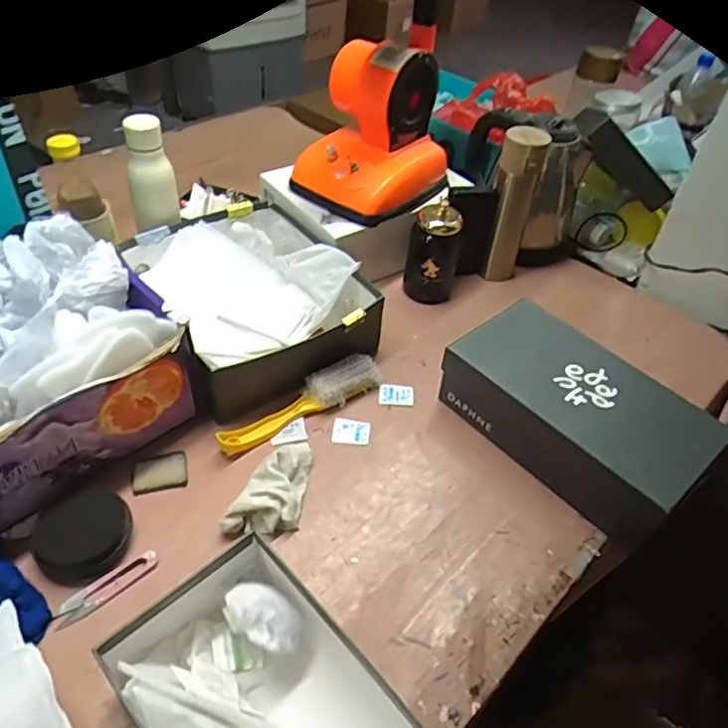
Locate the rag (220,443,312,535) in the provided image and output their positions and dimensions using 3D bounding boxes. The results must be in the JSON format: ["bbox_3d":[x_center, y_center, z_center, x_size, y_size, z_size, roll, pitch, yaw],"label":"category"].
[{"bbox_3d":[-0.097,0.136,0.652,0.067,0.031,0.128,16,46,10],"label":"rag"}]

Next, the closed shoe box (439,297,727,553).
[{"bbox_3d":[0.253,0.055,0.703,0.143,0.107,0.284,-31,55,-31],"label":"closed shoe box"}]

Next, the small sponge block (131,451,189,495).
[{"bbox_3d":[-0.234,0.124,0.672,0.060,0.004,0.049,-9,47,-14],"label":"small sponge block"}]

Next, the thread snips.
[{"bbox_3d":[-0.252,0.220,0.576,0.101,0.007,0.026,-32,56,-32],"label":"thread snips"}]

